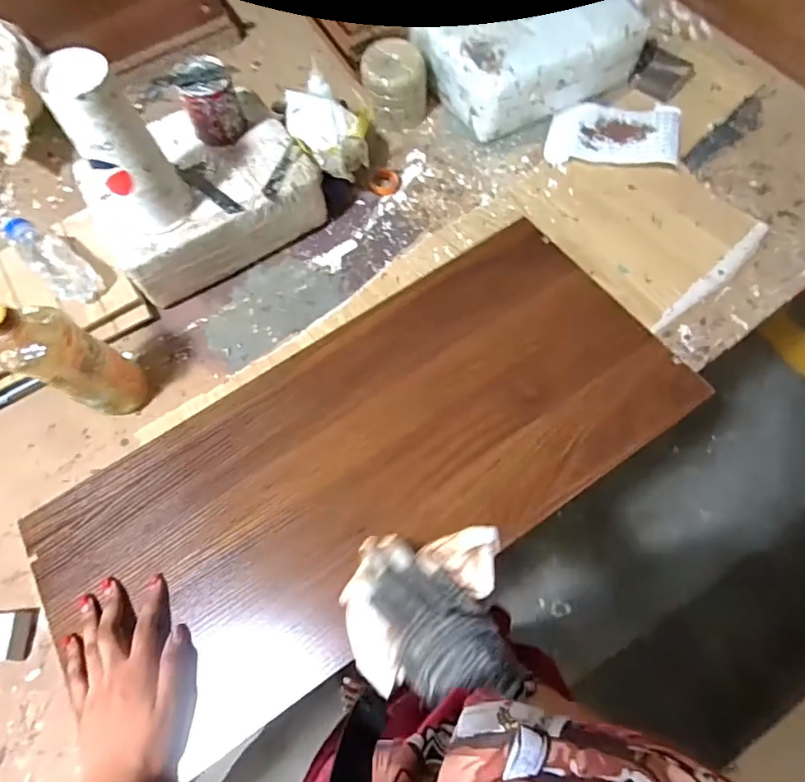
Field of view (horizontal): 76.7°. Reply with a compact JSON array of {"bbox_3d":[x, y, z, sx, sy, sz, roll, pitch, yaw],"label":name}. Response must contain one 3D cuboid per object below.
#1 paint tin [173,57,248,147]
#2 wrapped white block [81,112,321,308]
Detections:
[{"bbox_3d":[-0.232,-0.349,0.619,0.065,0.076,0.062,-1,69,2],"label":"paint tin"},{"bbox_3d":[-0.257,-0.256,0.668,0.264,0.104,0.187,-31,69,-11],"label":"wrapped white block"}]

